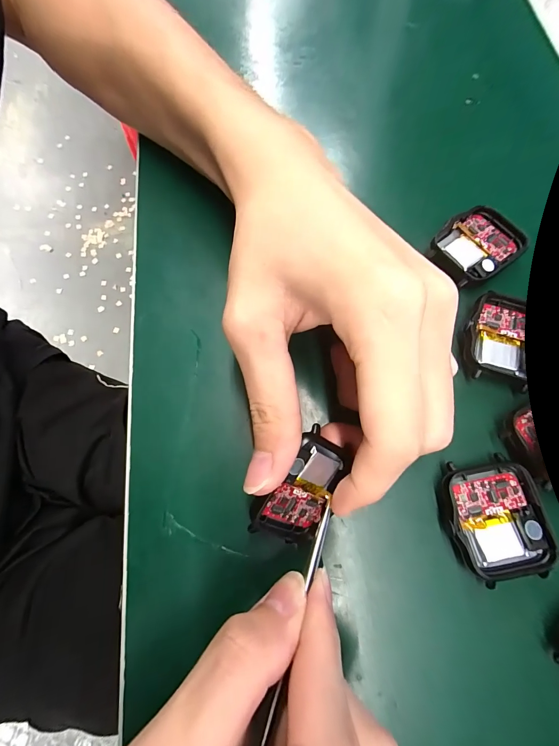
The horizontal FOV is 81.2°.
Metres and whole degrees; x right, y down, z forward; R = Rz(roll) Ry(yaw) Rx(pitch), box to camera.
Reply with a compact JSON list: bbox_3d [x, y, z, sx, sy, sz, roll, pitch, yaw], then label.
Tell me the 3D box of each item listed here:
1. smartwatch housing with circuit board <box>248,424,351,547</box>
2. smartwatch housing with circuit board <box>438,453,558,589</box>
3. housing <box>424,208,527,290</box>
[{"bbox_3d":[0.012,0.049,0.134,0.035,0.008,0.046,38,85,-33],"label":"smartwatch housing with circuit board"},{"bbox_3d":[0.090,0.062,0.141,0.040,0.013,0.045,-9,73,-2],"label":"smartwatch housing with circuit board"},{"bbox_3d":[0.107,-0.069,0.177,0.045,0.008,0.037,-30,75,-8],"label":"housing"}]

